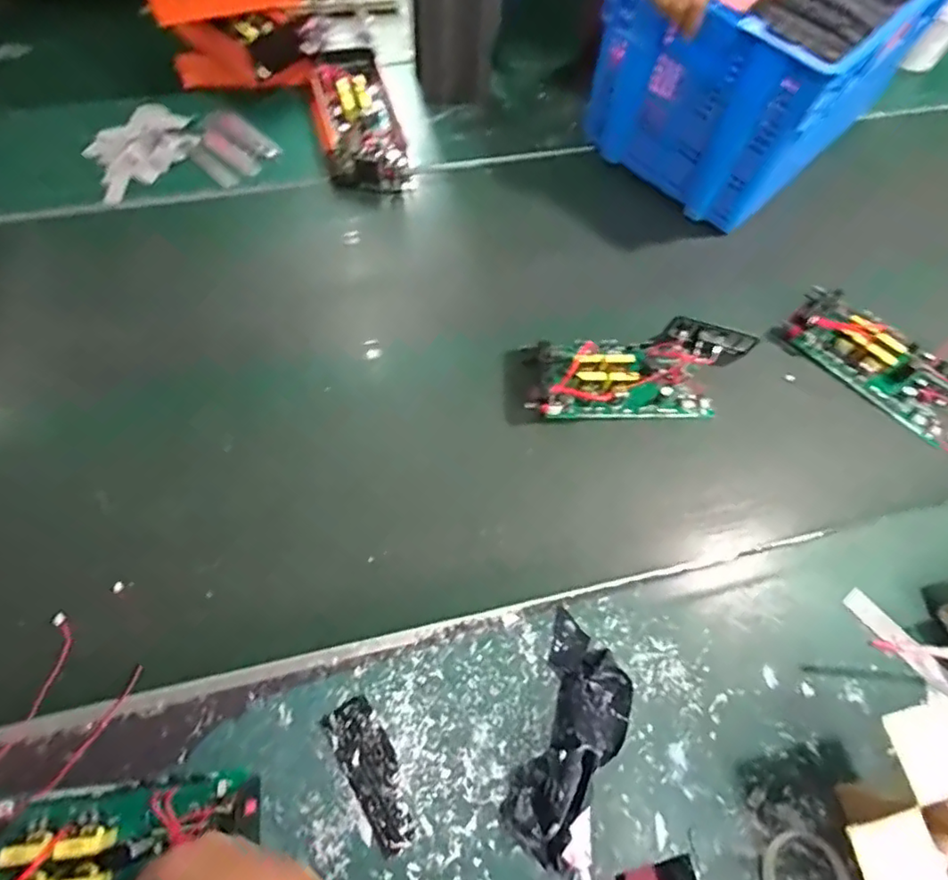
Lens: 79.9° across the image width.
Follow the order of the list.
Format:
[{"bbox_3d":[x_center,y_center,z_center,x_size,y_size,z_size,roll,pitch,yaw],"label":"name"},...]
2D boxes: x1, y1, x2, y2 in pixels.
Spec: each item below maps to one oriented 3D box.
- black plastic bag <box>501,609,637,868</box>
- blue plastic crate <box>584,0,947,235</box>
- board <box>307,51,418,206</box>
[{"bbox_3d":[0.115,0.325,0.617,0.106,0.071,0.241,20,65,6],"label":"black plastic bag"},{"bbox_3d":[0.524,-0.710,0.995,0.564,0.293,0.386,-41,73,-20],"label":"blue plastic crate"},{"bbox_3d":[-0.214,-0.600,1.053,0.155,0.065,0.338,-12,66,-9],"label":"board"}]

